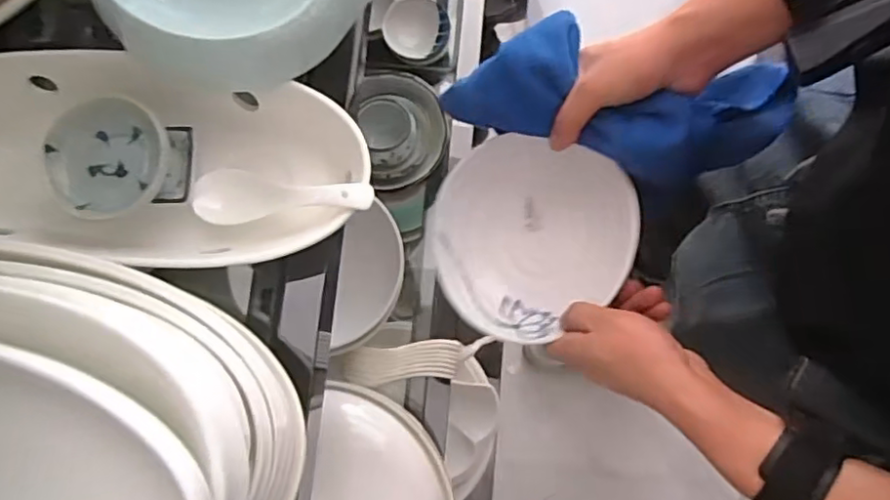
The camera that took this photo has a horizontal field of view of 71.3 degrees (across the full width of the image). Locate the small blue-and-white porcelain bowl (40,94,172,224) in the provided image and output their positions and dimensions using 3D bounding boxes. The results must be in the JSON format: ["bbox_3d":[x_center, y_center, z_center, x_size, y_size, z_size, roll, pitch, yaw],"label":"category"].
[{"bbox_3d":[-0.227,-0.061,0.416,0.075,0.015,0.075,0,79,1],"label":"small blue-and-white porcelain bowl"}]

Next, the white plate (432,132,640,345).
[{"bbox_3d":[0.080,-0.010,0.551,0.175,0.035,0.172,0,79,1],"label":"white plate"}]

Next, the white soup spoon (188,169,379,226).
[{"bbox_3d":[-0.108,-0.038,0.420,0.130,0.024,0.039,0,79,19],"label":"white soup spoon"}]

